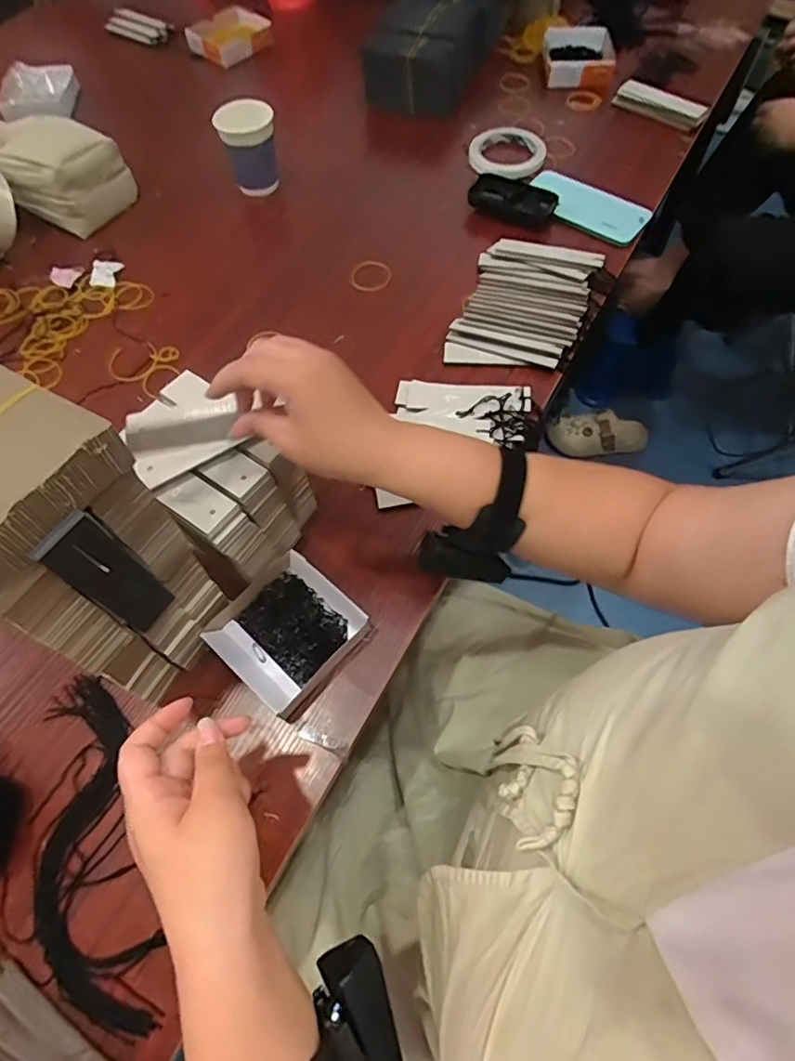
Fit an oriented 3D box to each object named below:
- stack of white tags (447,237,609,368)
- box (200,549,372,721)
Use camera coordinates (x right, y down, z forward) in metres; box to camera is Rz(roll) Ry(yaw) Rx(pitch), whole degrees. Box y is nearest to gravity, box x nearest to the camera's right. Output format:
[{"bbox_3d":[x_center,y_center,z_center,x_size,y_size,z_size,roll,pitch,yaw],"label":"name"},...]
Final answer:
[{"bbox_3d":[0.146,-0.260,0.647,0.134,0.023,0.195,17,65,10],"label":"stack of white tags"},{"bbox_3d":[-0.093,0.083,0.470,0.098,0.028,0.103,39,70,19],"label":"box"}]

